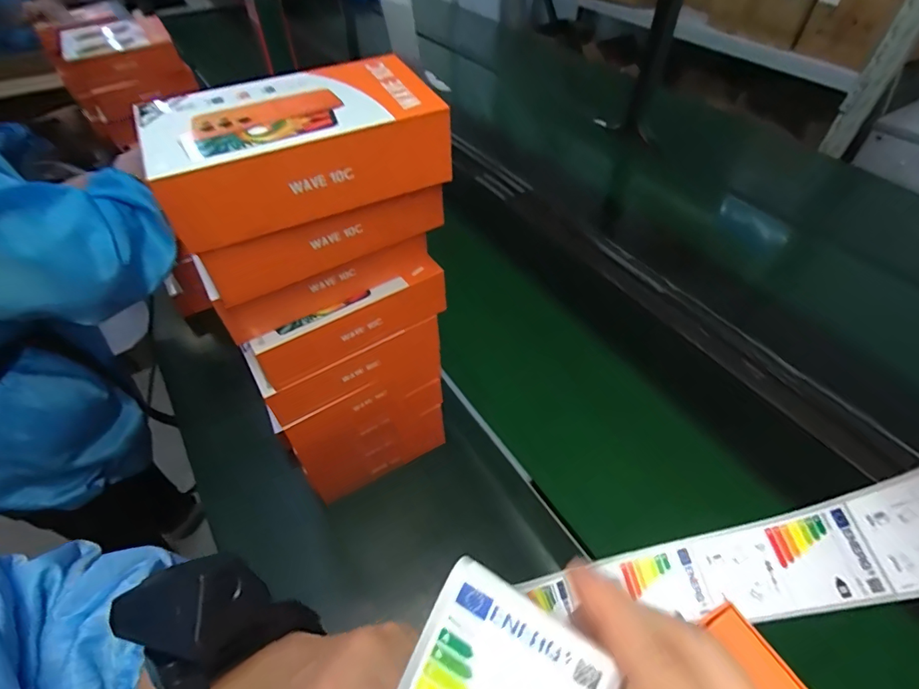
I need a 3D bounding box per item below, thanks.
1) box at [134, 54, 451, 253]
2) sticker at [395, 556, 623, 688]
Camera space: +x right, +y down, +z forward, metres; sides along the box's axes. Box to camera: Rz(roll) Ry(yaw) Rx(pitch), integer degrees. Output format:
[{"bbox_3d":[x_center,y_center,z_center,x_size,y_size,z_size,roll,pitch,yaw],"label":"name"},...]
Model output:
[{"bbox_3d":[-0.106,-0.133,0.328,0.191,0.061,0.112,-26,54,-21],"label":"box"},{"bbox_3d":[0.010,0.103,0.136,0.053,0.005,0.060,25,83,20],"label":"sticker"}]

